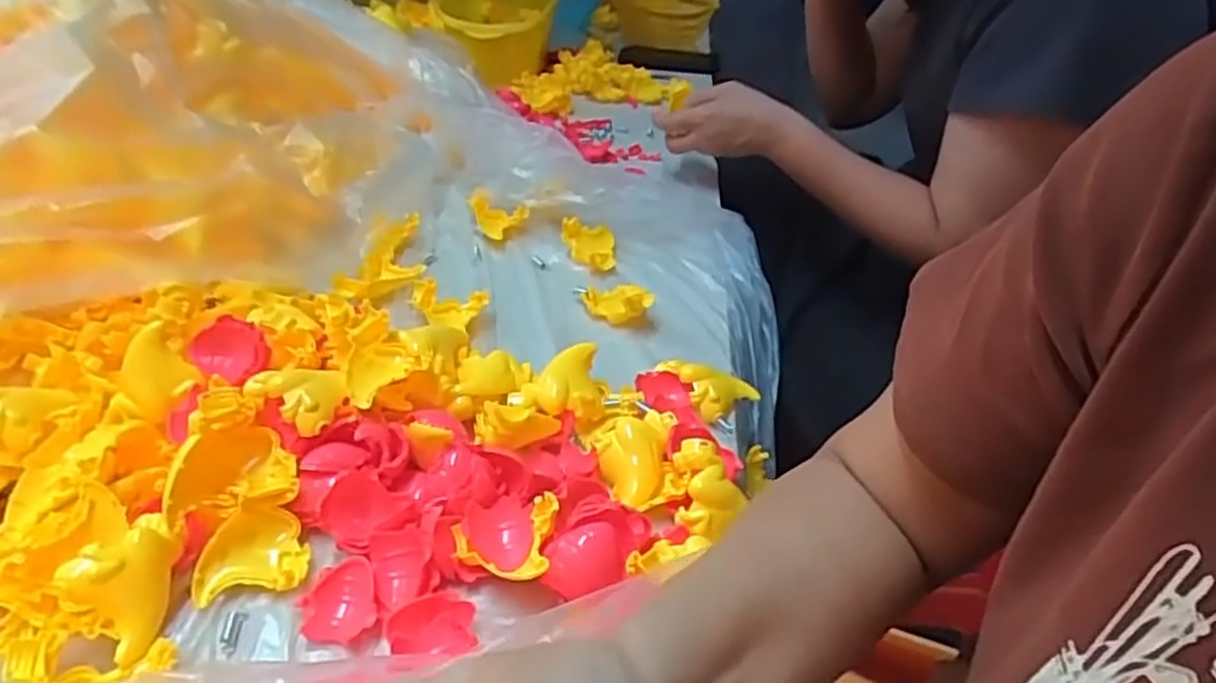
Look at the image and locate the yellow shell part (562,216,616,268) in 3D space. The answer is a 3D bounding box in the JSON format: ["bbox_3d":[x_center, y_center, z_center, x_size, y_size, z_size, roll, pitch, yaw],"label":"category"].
[{"bbox_3d":[-0.019,-0.095,0.722,0.050,0.030,0.063,0,37,-5],"label":"yellow shell part"}]

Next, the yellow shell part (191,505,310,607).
[{"bbox_3d":[-0.202,0.117,0.423,0.057,0.027,0.044,-5,37,-11],"label":"yellow shell part"}]

